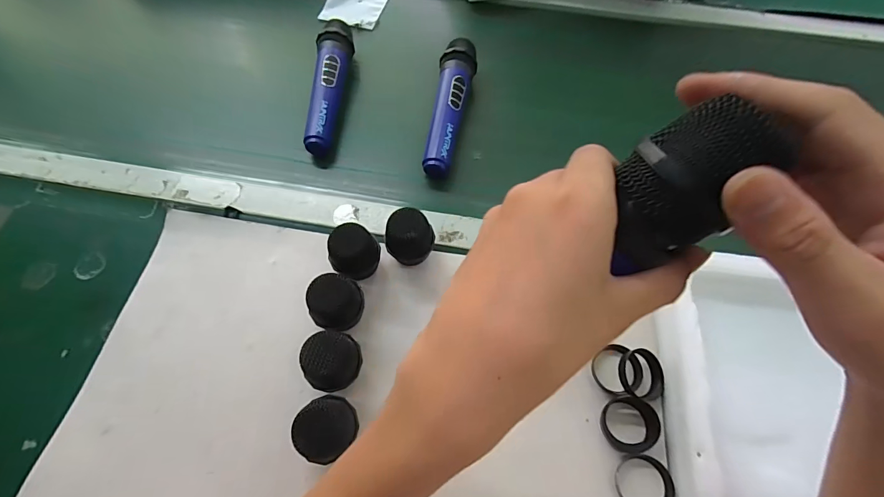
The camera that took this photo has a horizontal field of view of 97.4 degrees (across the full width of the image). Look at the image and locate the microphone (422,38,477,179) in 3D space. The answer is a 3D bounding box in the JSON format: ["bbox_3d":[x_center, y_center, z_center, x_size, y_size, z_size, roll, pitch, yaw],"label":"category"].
[{"bbox_3d":[0.012,-0.178,0.479,0.044,0.035,0.194,7,64,2],"label":"microphone"}]

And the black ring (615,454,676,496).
[{"bbox_3d":[0.163,0.191,0.313,0.042,0.011,0.044,1,64,-1],"label":"black ring"}]

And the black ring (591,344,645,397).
[{"bbox_3d":[0.160,0.112,0.356,0.042,0.013,0.042,1,64,-1],"label":"black ring"}]

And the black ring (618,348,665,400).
[{"bbox_3d":[0.178,0.112,0.347,0.043,0.011,0.043,5,72,-15],"label":"black ring"}]

